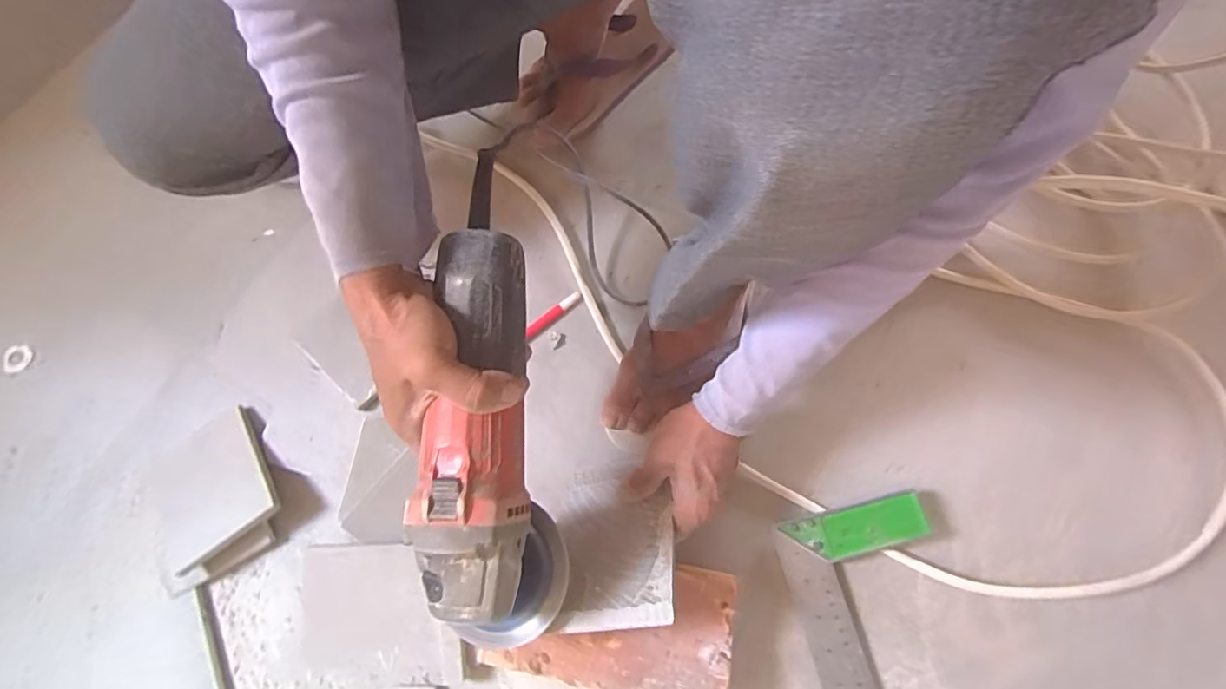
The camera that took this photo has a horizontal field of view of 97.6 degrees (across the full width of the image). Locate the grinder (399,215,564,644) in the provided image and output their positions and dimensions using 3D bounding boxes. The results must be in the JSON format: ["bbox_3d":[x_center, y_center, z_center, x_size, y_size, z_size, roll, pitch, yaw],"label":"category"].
[{"bbox_3d":[-0.081,0.059,0.342,0.084,0.073,0.264,-4,86,1],"label":"grinder"}]

